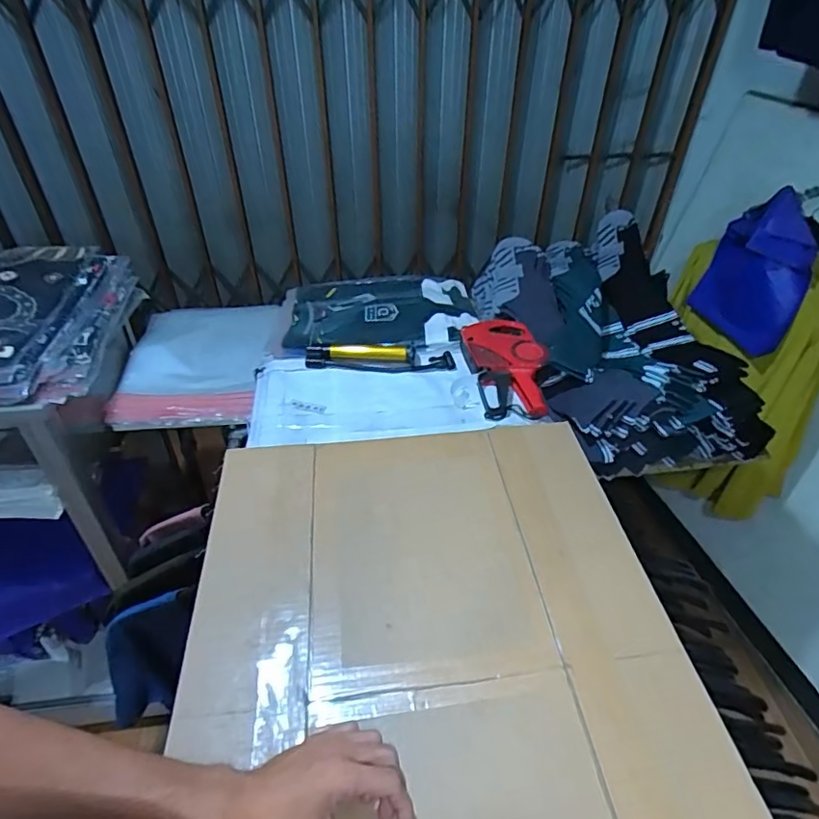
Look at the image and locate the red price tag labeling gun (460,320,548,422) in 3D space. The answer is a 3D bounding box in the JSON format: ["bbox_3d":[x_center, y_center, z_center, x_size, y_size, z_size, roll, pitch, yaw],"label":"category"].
[{"bbox_3d":[0.163,-0.078,0.907,0.115,0.044,0.224,-7,41,-5],"label":"red price tag labeling gun"}]

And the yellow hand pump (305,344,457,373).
[{"bbox_3d":[-0.051,-0.094,0.942,0.253,0.035,0.047,-2,41,0],"label":"yellow hand pump"}]

